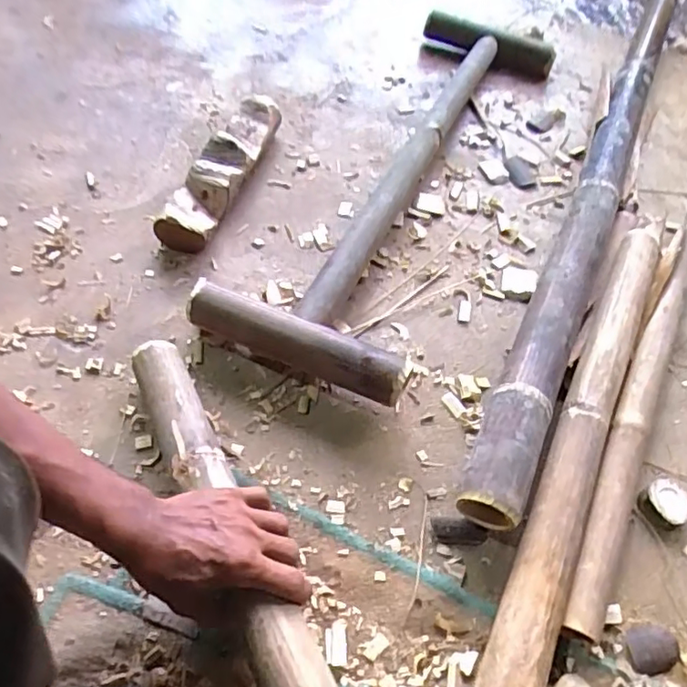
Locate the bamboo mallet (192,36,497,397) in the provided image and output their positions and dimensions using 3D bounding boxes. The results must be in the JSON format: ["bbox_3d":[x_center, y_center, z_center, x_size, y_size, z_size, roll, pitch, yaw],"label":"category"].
[{"bbox_3d":[0.090,-0.260,0.875,0.252,0.073,0.788,22,56,10],"label":"bamboo mallet"}]

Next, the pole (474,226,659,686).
[{"bbox_3d":[0.269,0.085,0.653,0.063,0.058,0.669,24,56,12],"label":"pole"}]

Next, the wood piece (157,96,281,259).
[{"bbox_3d":[-0.171,-0.254,0.847,0.079,0.054,0.307,16,55,6],"label":"wood piece"}]

